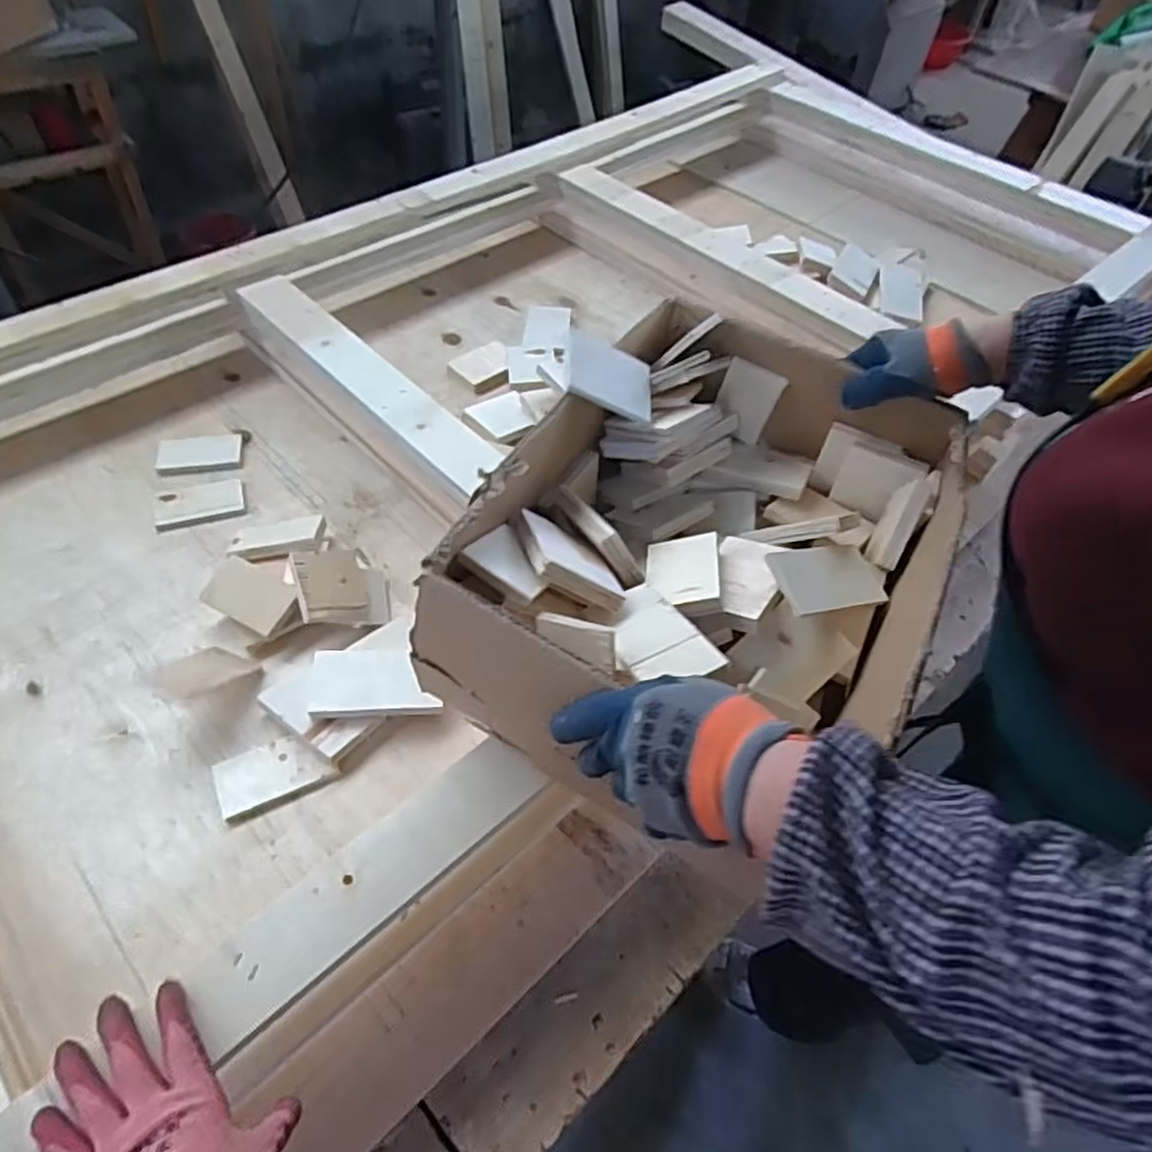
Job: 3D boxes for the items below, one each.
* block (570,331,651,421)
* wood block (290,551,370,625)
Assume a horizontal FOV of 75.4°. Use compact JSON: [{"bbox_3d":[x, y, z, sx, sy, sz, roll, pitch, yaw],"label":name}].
[{"bbox_3d":[0.031,-0.172,0.646,0.094,0.004,0.059,11,69,-37],"label":"block"},{"bbox_3d":[-0.268,0.009,0.818,0.077,0.013,0.085,-3,59,-40],"label":"wood block"}]

